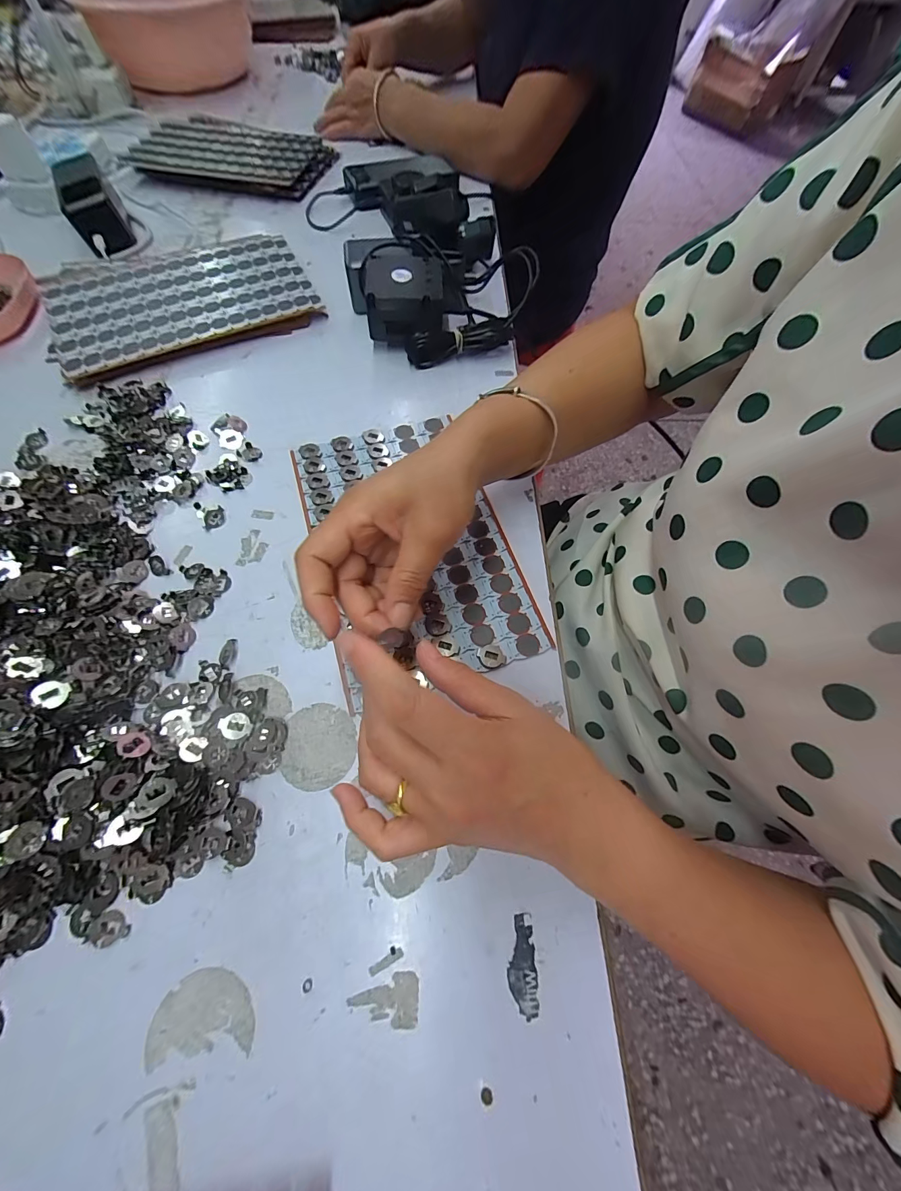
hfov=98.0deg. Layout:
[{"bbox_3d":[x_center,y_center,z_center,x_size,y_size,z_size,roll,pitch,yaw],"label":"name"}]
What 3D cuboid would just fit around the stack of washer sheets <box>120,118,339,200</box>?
[{"bbox_3d":[-0.327,-0.670,0.588,0.289,0.022,0.181,13,66,4],"label":"stack of washer sheets"}]

